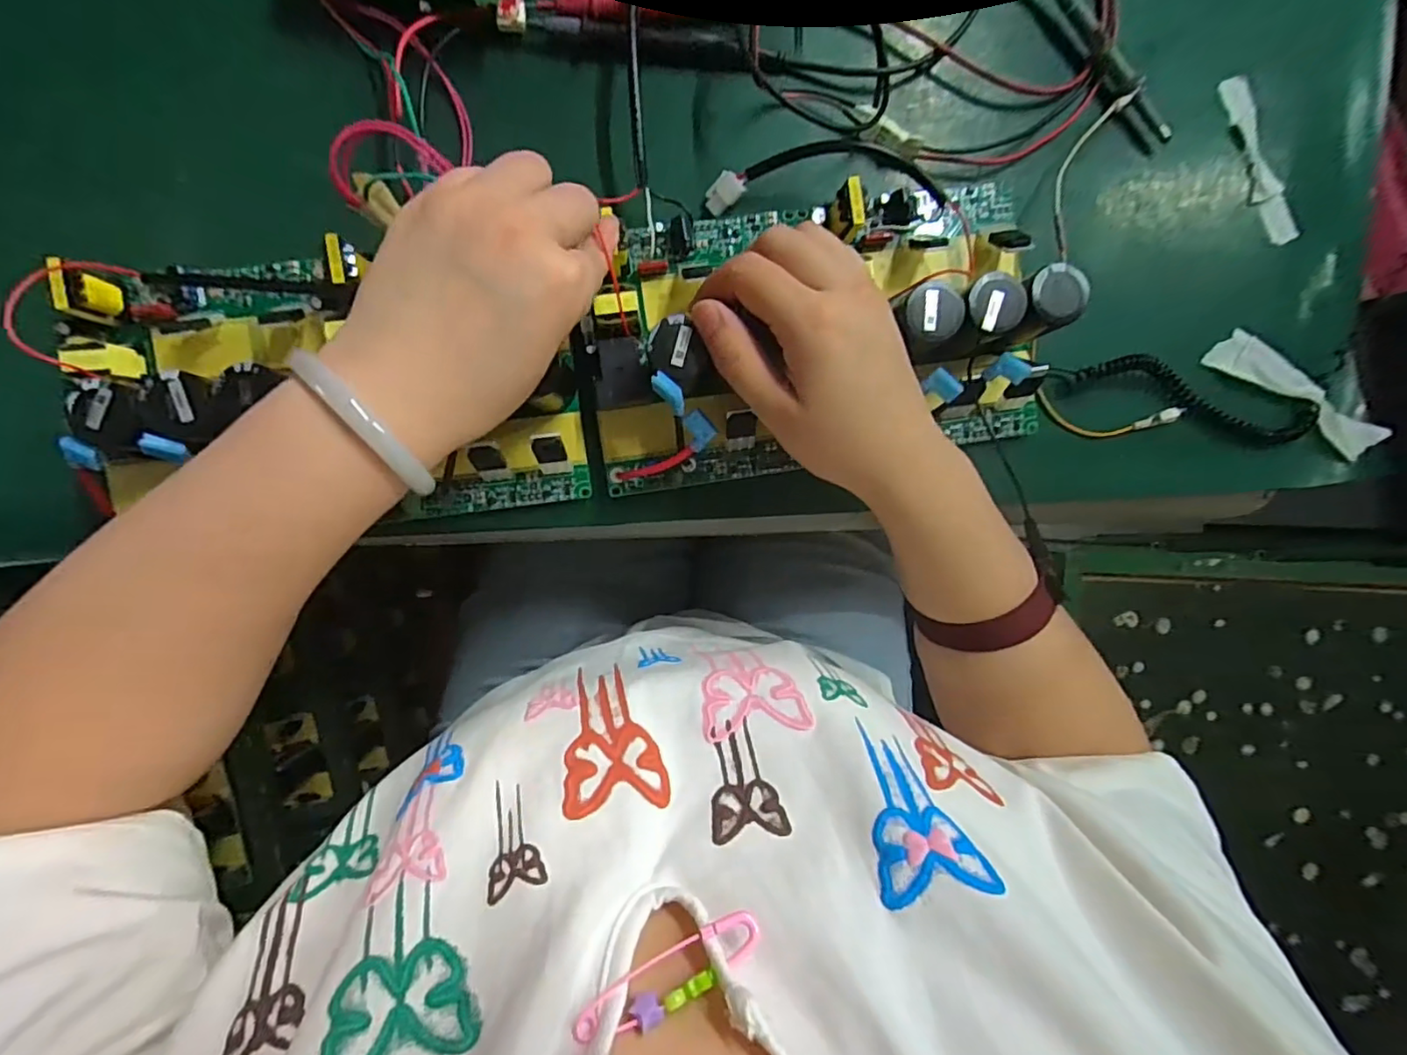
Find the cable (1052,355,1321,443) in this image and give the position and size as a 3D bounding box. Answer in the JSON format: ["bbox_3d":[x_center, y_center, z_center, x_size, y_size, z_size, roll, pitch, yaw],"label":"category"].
[{"bbox_3d":[0.286,-0.071,0.346,0.154,0.026,0.028,10,92,-5],"label":"cable"}]

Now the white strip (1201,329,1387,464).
[{"bbox_3d":[0.352,-0.082,0.355,0.105,0.019,0.034,35,91,-5],"label":"white strip"}]

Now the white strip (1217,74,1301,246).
[{"bbox_3d":[0.318,-0.209,0.344,0.018,0.006,0.096,-22,95,-2],"label":"white strip"}]

